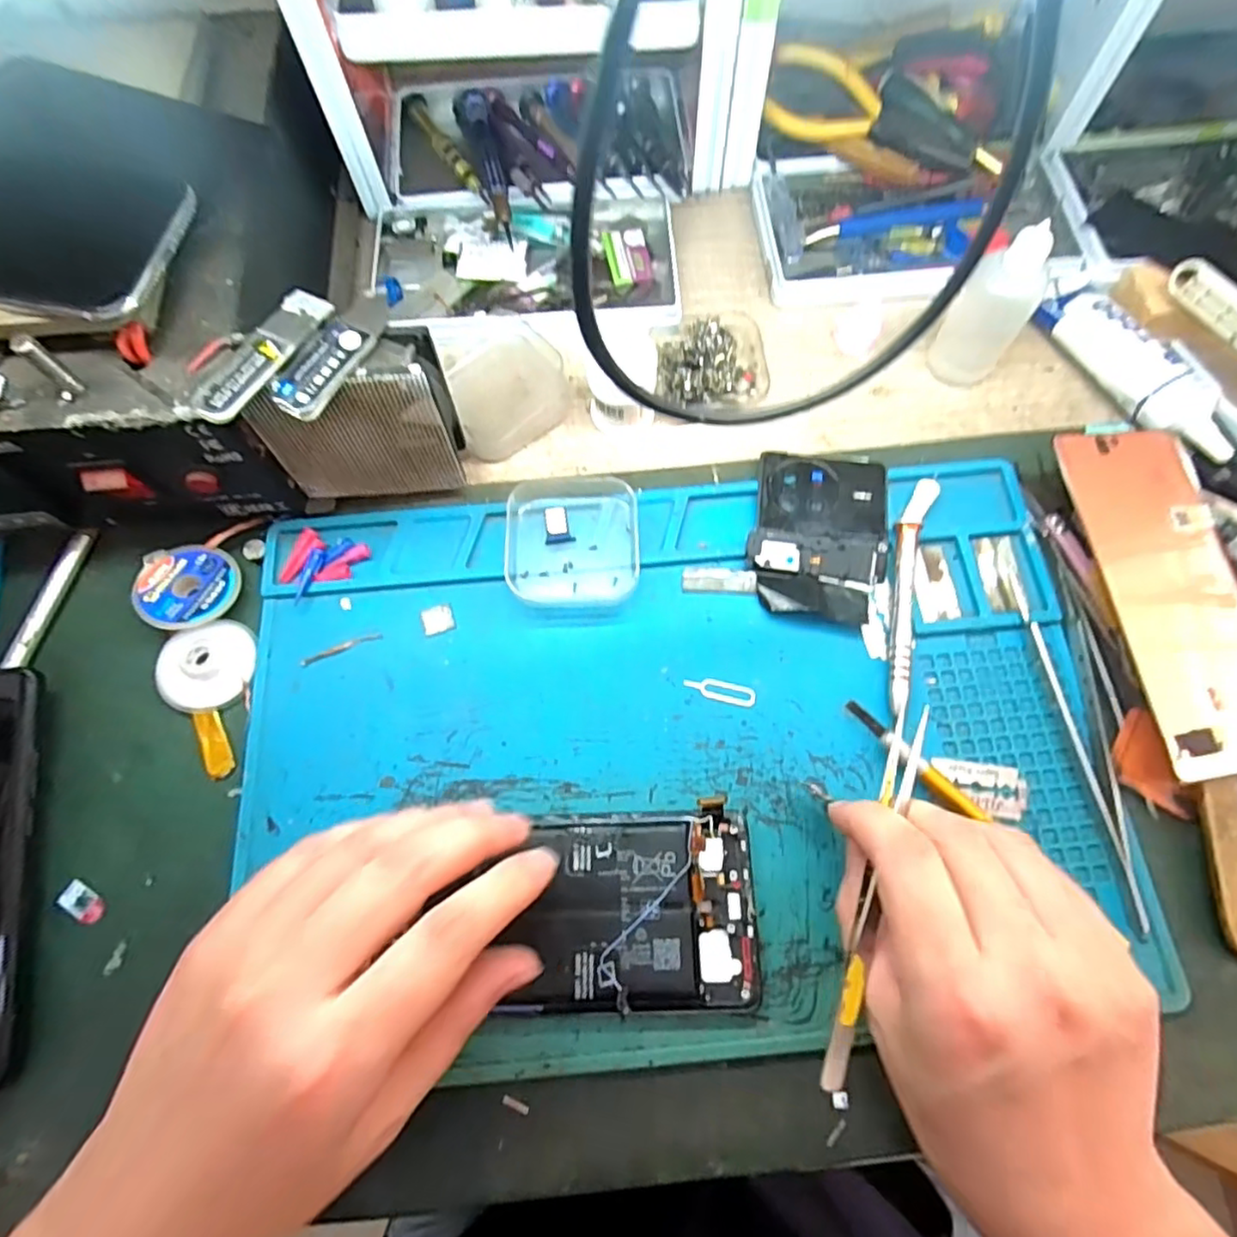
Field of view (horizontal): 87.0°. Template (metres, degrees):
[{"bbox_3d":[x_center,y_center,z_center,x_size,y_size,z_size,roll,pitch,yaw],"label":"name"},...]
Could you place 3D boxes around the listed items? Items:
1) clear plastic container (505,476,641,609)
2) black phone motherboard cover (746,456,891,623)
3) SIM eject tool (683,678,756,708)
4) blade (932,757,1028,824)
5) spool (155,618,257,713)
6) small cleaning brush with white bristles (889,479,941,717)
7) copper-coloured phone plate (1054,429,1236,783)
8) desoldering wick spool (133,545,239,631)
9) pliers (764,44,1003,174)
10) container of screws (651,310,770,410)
[{"bbox_3d":[-0.021,-0.038,0.315,0.061,0.020,0.064,-1,70,1],"label":"clear plastic container"},{"bbox_3d":[0.098,-0.041,0.318,0.063,0.009,0.085,9,71,5],"label":"black phone motherboard cover"},{"bbox_3d":[0.046,0.033,0.298,0.033,0.004,0.010,13,74,5],"label":"SIM eject tool"},{"bbox_3d":[0.156,0.073,0.280,0.039,0.004,0.022,8,71,4],"label":"blade"},{"bbox_3d":[-0.191,0.022,0.301,0.043,0.010,0.038,-26,72,-7],"label":"spool"},{"bbox_3d":[0.135,-0.015,0.307,0.017,0.011,0.120,15,71,7],"label":"small cleaning brush with white bristles"},{"bbox_3d":[0.252,-0.012,0.293,0.072,0.010,0.157,-6,75,-10],"label":"copper-coloured phone plate"},{"bbox_3d":[-0.206,-0.016,0.313,0.042,0.009,0.046,-15,65,-20],"label":"desoldering wick spool"},{"bbox_3d":[0.159,-0.298,0.394,0.143,0.040,0.056,17,72,7],"label":"pliers"},{"bbox_3d":[0.052,-0.144,0.355,0.060,0.020,0.058,-2,70,1],"label":"container of screws"}]

